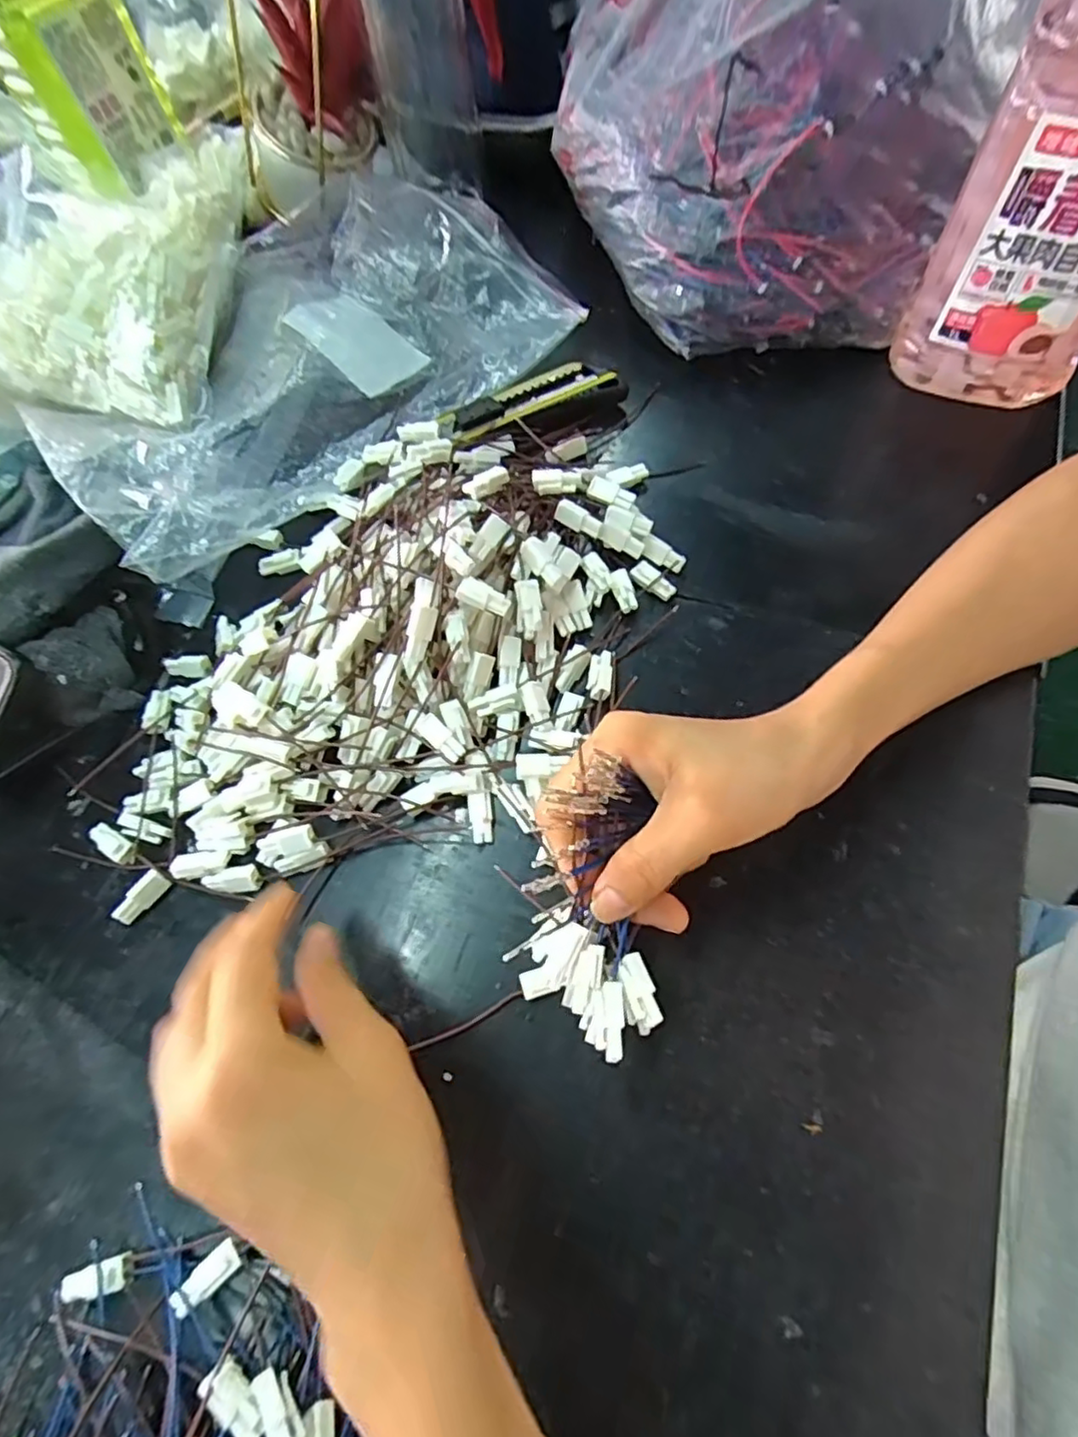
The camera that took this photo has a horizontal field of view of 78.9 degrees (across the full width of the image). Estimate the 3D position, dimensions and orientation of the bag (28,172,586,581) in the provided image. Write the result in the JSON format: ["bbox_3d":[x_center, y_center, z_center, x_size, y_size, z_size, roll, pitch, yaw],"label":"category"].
[{"bbox_3d":[-0.149,-0.229,0.405,0.311,0.049,0.197,-42,68,-14],"label":"bag"}]

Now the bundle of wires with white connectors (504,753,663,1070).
[{"bbox_3d":[0.021,0.068,0.247,0.055,0.041,0.096,9,93,6],"label":"bundle of wires with white connectors"}]

